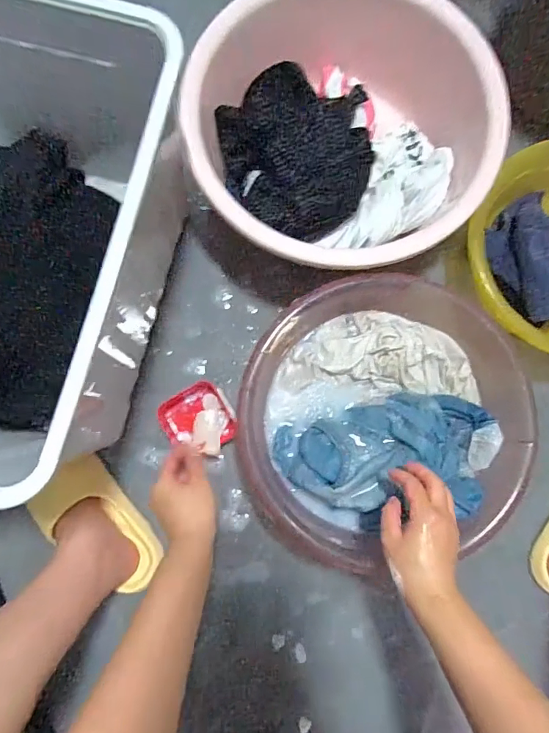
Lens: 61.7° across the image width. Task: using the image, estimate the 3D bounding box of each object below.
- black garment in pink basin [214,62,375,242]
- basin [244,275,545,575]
[{"bbox_3d":[0.029,-0.292,0.629,0.206,0.082,0.185,20,82,5],"label":"black garment in pink basin"},{"bbox_3d":[0.138,0.056,0.594,0.332,0.117,0.377,32,83,6],"label":"basin"}]

